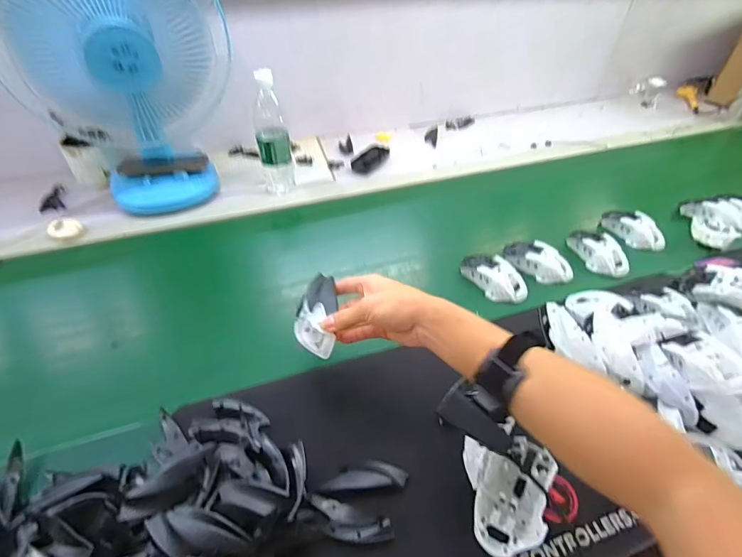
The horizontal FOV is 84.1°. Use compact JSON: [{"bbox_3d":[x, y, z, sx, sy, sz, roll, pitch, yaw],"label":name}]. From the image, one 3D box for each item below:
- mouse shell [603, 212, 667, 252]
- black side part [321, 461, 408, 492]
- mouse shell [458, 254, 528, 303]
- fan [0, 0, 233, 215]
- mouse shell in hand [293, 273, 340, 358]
[{"bbox_3d":[0.489,-0.095,0.767,0.052,0.041,0.120,-20,47,-20],"label":"mouse shell"},{"bbox_3d":[-0.007,0.215,0.447,0.091,0.017,0.031,-5,44,-5],"label":"black side part"},{"bbox_3d":[0.200,-0.004,0.671,0.058,0.036,0.113,-24,48,-23],"label":"mouse shell"},{"bbox_3d":[-0.422,-0.338,0.717,0.324,0.450,0.219,-28,50,-26],"label":"fan"},{"bbox_3d":[-0.065,0.040,0.479,0.049,0.031,0.099,1,67,1],"label":"mouse shell in hand"}]

